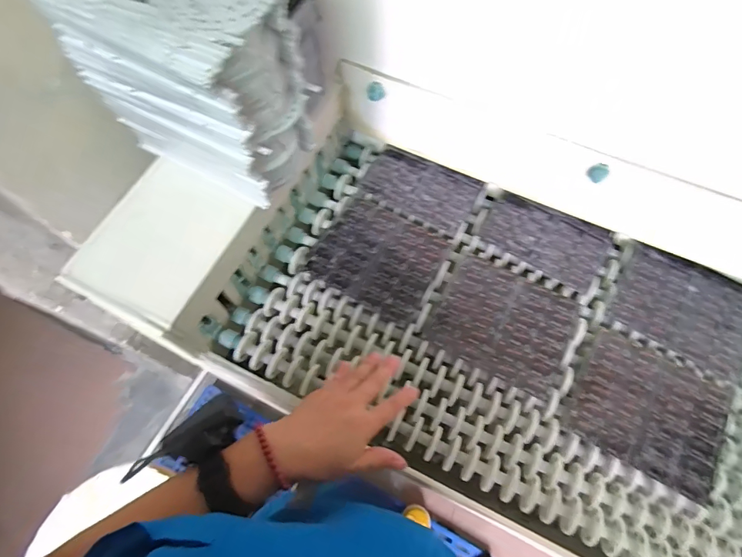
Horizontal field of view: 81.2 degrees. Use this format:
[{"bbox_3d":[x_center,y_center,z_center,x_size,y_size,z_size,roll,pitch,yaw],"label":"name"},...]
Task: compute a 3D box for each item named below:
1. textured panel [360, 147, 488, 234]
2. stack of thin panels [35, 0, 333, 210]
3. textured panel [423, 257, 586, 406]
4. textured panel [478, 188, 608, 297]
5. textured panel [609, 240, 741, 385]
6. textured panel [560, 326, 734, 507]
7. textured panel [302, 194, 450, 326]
[{"bbox_3d":[0.077,-0.143,0.674,0.170,0.014,0.102,27,67,13],"label":"textured panel"},{"bbox_3d":[-0.183,-0.216,0.463,0.208,0.204,0.134,25,67,12],"label":"stack of thin panels"},{"bbox_3d":[0.177,0.059,0.576,0.170,0.012,0.150,25,67,12],"label":"textured panel"},{"bbox_3d":[0.252,-0.061,0.631,0.176,0.010,0.101,31,68,15],"label":"textured panel"},{"bbox_3d":[0.434,0.041,0.595,0.183,0.025,0.152,25,67,12],"label":"textured panel"},{"bbox_3d":[0.345,0.157,0.530,0.172,0.015,0.151,28,67,13],"label":"textured panel"},{"bbox_3d":[0.012,-0.032,0.621,0.169,0.012,0.156,25,67,12],"label":"textured panel"}]

